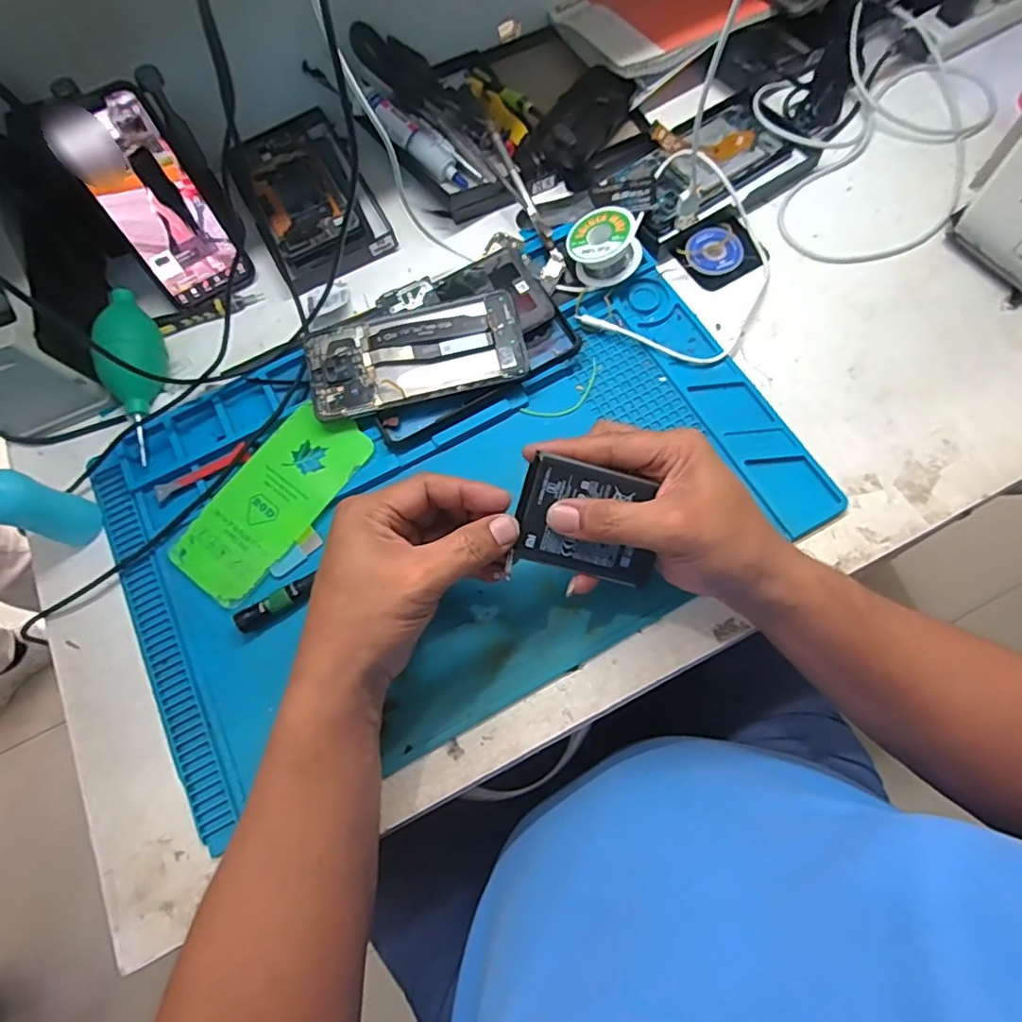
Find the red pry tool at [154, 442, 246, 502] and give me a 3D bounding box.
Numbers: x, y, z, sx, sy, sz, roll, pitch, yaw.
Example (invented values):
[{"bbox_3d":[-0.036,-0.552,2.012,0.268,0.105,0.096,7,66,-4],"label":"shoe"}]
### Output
[{"bbox_3d":[-0.235,-0.031,0.438,0.073,0.005,0.017,-28,74,-7],"label":"red pry tool"}]

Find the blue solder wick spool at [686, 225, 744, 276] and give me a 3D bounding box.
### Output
[{"bbox_3d":[0.170,-0.216,0.479,0.045,0.007,0.048,-1,73,2],"label":"blue solder wick spool"}]

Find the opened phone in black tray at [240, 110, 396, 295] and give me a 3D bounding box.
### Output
[{"bbox_3d":[-0.181,-0.287,0.512,0.095,0.020,0.177,-26,73,-6],"label":"opened phone in black tray"}]

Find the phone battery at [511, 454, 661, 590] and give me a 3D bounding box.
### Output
[{"bbox_3d":[0.047,0.006,0.341,0.086,0.004,0.065,16,102,-7],"label":"phone battery"}]

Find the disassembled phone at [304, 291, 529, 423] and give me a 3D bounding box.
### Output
[{"bbox_3d":[-0.072,-0.118,0.435,0.161,0.006,0.075,-13,79,-1],"label":"disassembled phone"}]

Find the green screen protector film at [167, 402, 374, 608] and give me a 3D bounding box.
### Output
[{"bbox_3d":[-0.177,-0.010,0.426,0.075,0.004,0.154,36,77,14],"label":"green screen protector film"}]

